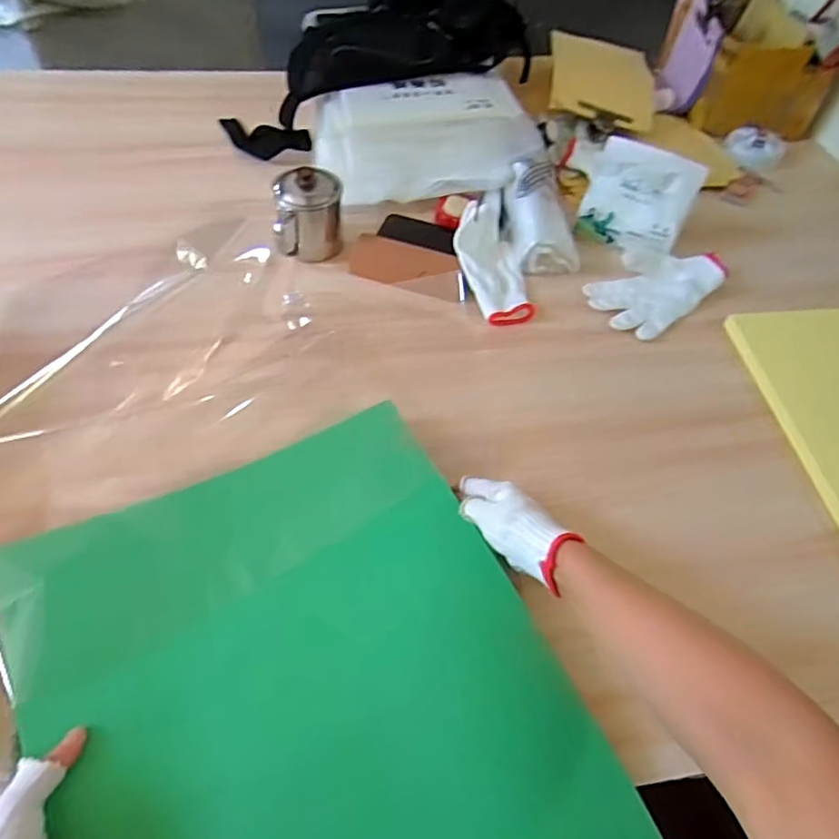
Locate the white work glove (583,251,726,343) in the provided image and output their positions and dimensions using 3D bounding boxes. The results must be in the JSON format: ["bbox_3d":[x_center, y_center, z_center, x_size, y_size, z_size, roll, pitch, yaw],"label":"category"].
[{"bbox_3d":[0.384,-0.198,0.901,0.267,0.028,0.118,-26,61,-21],"label":"white work glove"}]

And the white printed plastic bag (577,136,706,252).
[{"bbox_3d":[0.341,-0.341,0.931,0.161,0.127,0.094,27,57,14],"label":"white printed plastic bag"}]

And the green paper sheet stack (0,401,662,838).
[{"bbox_3d":[-0.068,0.258,0.465,0.383,0.062,0.513,-23,60,-19],"label":"green paper sheet stack"}]

